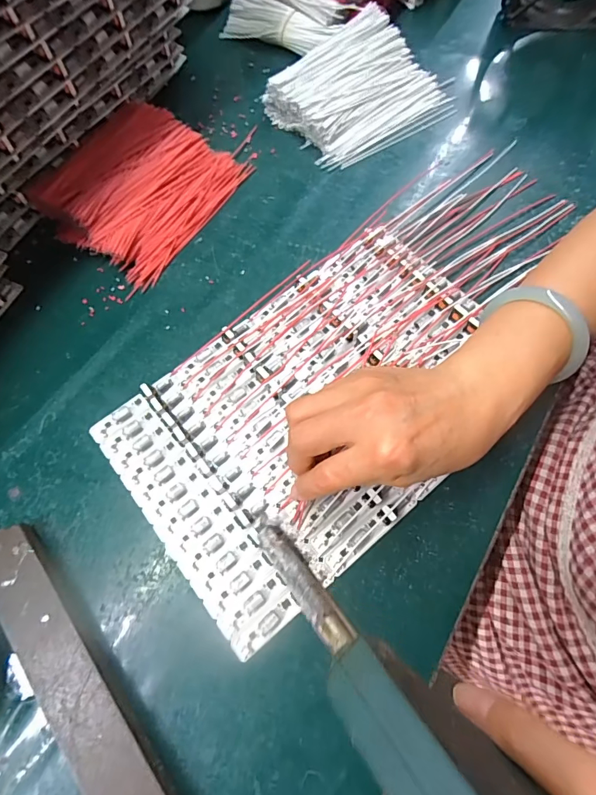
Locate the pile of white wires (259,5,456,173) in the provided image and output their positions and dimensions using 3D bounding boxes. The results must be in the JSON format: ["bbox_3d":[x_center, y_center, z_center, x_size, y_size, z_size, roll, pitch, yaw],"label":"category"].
[{"bbox_3d":[0.062,-0.305,0.416,0.167,0.038,0.126,-31,71,-10],"label":"pile of white wires"}]

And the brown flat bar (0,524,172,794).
[{"bbox_3d":[-0.134,0.162,0.249,0.036,0.019,0.195,-37,72,-12],"label":"brown flat bar"}]

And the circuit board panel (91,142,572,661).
[{"bbox_3d":[0.054,-0.050,0.333,0.193,0.015,0.438,39,75,15],"label":"circuit board panel"}]

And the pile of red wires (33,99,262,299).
[{"bbox_3d":[-0.143,-0.193,0.382,0.131,0.032,0.162,31,72,12],"label":"pile of red wires"}]

